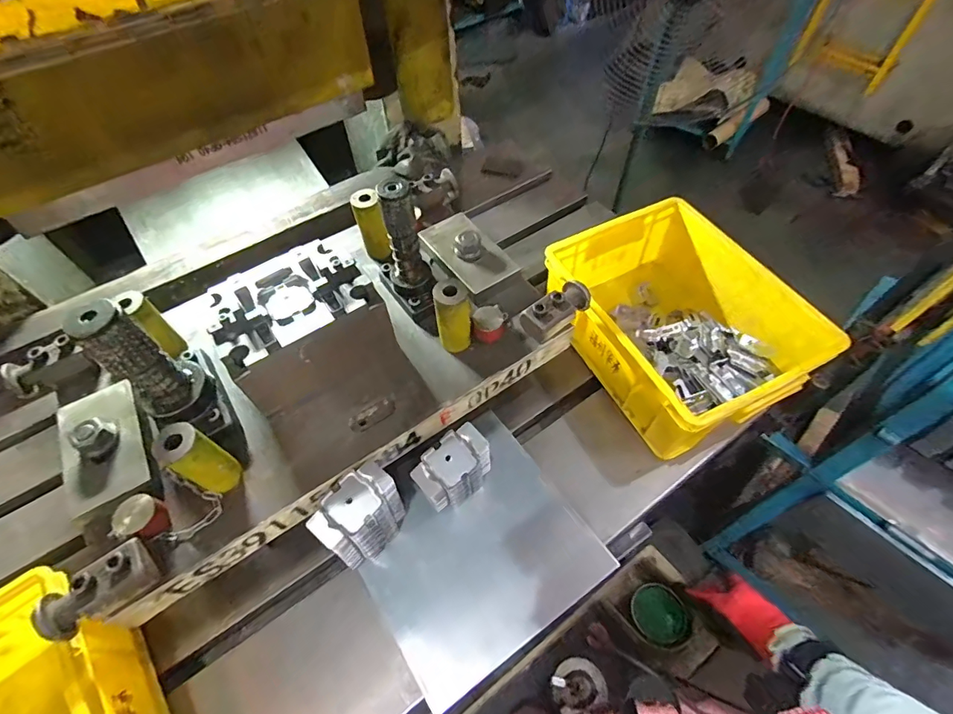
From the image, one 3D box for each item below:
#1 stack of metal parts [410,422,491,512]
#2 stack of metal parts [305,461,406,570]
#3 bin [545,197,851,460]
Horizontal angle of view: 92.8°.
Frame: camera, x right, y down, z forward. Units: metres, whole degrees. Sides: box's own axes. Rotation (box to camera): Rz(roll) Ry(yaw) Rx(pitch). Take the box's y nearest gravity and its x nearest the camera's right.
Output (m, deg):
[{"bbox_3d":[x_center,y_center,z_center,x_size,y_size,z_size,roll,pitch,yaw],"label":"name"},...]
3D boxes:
[{"bbox_3d":[-0.027,0.147,0.574,0.101,0.121,0.053,-28,58,-18],"label":"stack of metal parts"},{"bbox_3d":[-0.130,0.189,0.529,0.090,0.140,0.051,-37,62,-23],"label":"stack of metal parts"},{"bbox_3d":[0.289,-0.048,0.681,0.264,0.141,0.343,-25,58,-16],"label":"bin"}]

